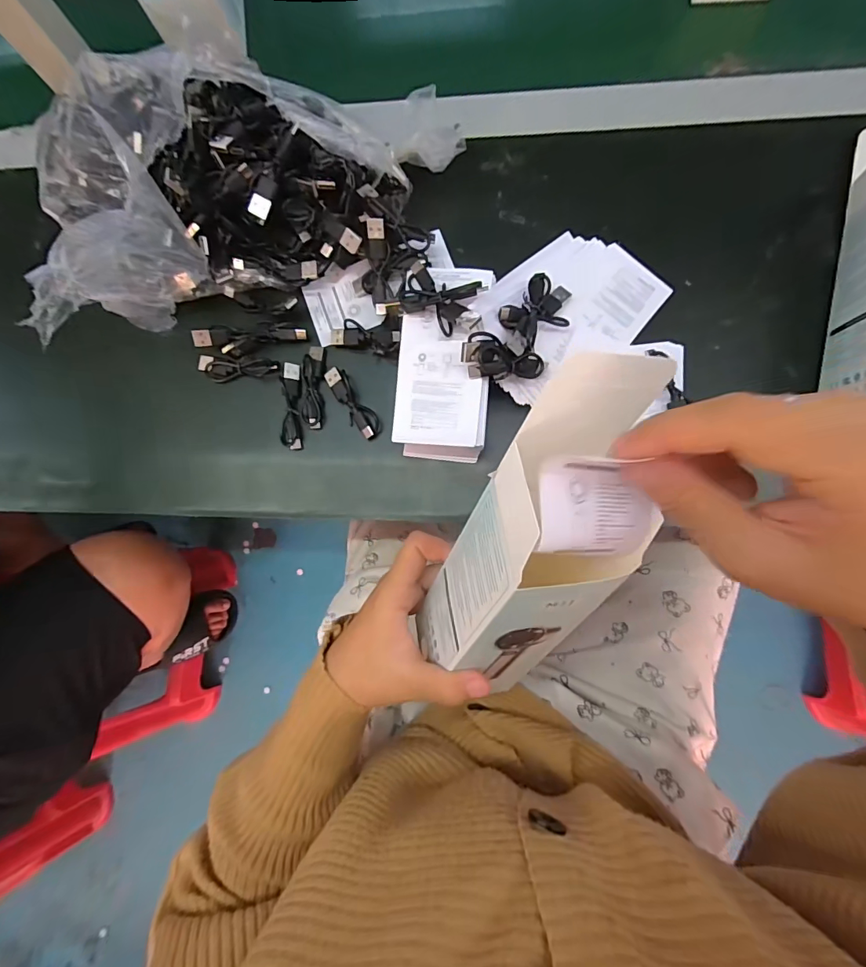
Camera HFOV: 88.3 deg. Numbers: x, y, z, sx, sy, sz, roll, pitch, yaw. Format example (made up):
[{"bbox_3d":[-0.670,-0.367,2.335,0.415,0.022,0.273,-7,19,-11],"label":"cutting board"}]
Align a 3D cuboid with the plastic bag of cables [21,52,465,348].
[{"bbox_3d":[-0.127,-0.206,0.311,0.294,0.109,0.171,-22,81,2],"label":"plastic bag of cables"}]

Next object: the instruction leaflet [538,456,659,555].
[{"bbox_3d":[0.067,0.009,0.176,0.058,0.004,0.037,2,90,-23],"label":"instruction leaflet"}]

